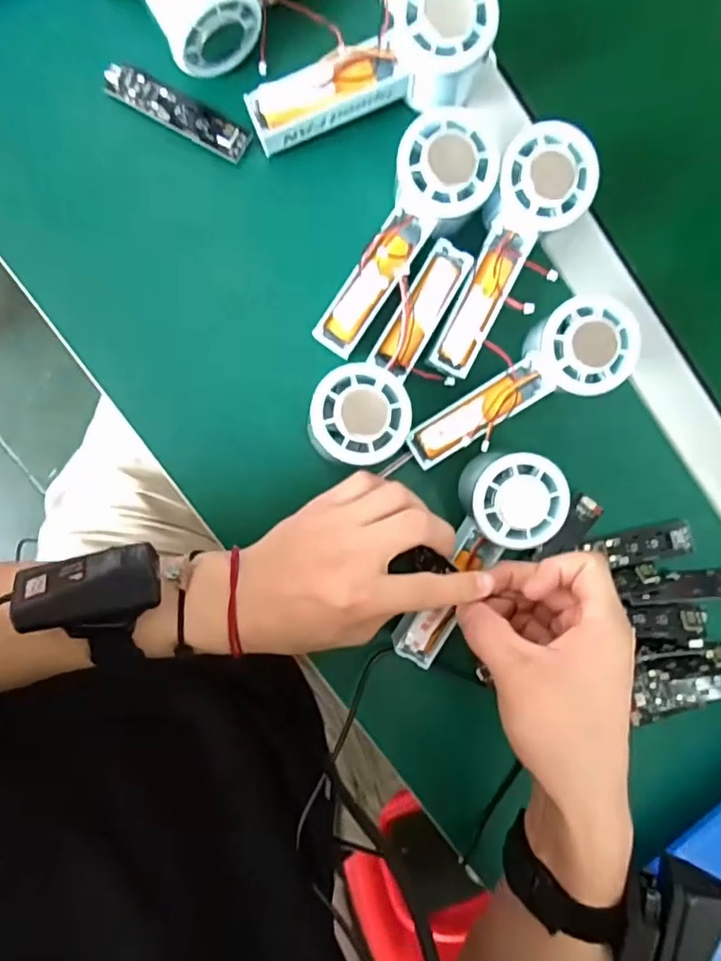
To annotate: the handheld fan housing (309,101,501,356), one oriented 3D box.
[{"bbox_3d":[0.027,-0.143,0.357,0.054,0.054,0.146,29,90,-8],"label":"handheld fan housing"}]

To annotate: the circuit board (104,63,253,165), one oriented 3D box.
[{"bbox_3d":[-0.115,-0.232,0.366,0.094,0.010,0.024,28,91,-8],"label":"circuit board"}]

